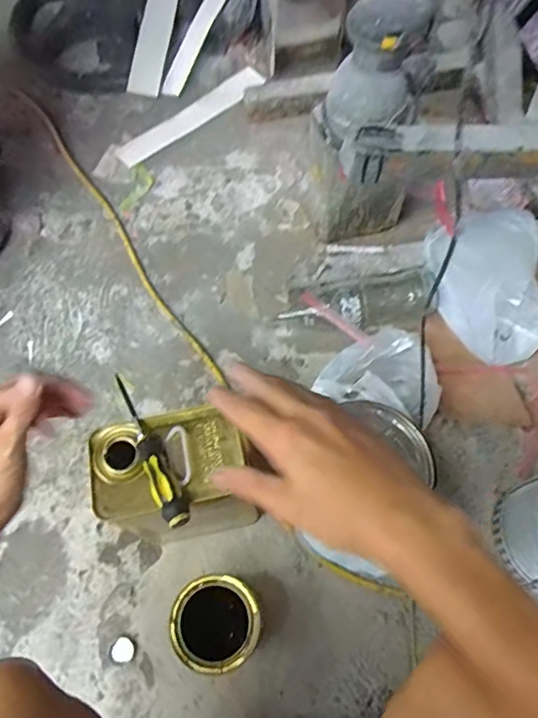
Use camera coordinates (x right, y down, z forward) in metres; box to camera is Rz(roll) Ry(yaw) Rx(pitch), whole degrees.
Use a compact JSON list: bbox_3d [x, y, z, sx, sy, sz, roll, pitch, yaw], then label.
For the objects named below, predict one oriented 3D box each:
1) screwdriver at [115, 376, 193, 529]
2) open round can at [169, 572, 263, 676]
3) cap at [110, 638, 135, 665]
[{"bbox_3d":[-0.132,0.093,0.577,0.030,0.031,0.189,-27,67,-9],"label":"screwdriver"},{"bbox_3d":[-0.062,0.333,0.675,0.101,0.136,0.102,-1,66,2],"label":"open round can"},{"bbox_3d":[-0.199,0.396,0.721,0.030,0.004,0.031,-1,66,2],"label":"cap"}]

